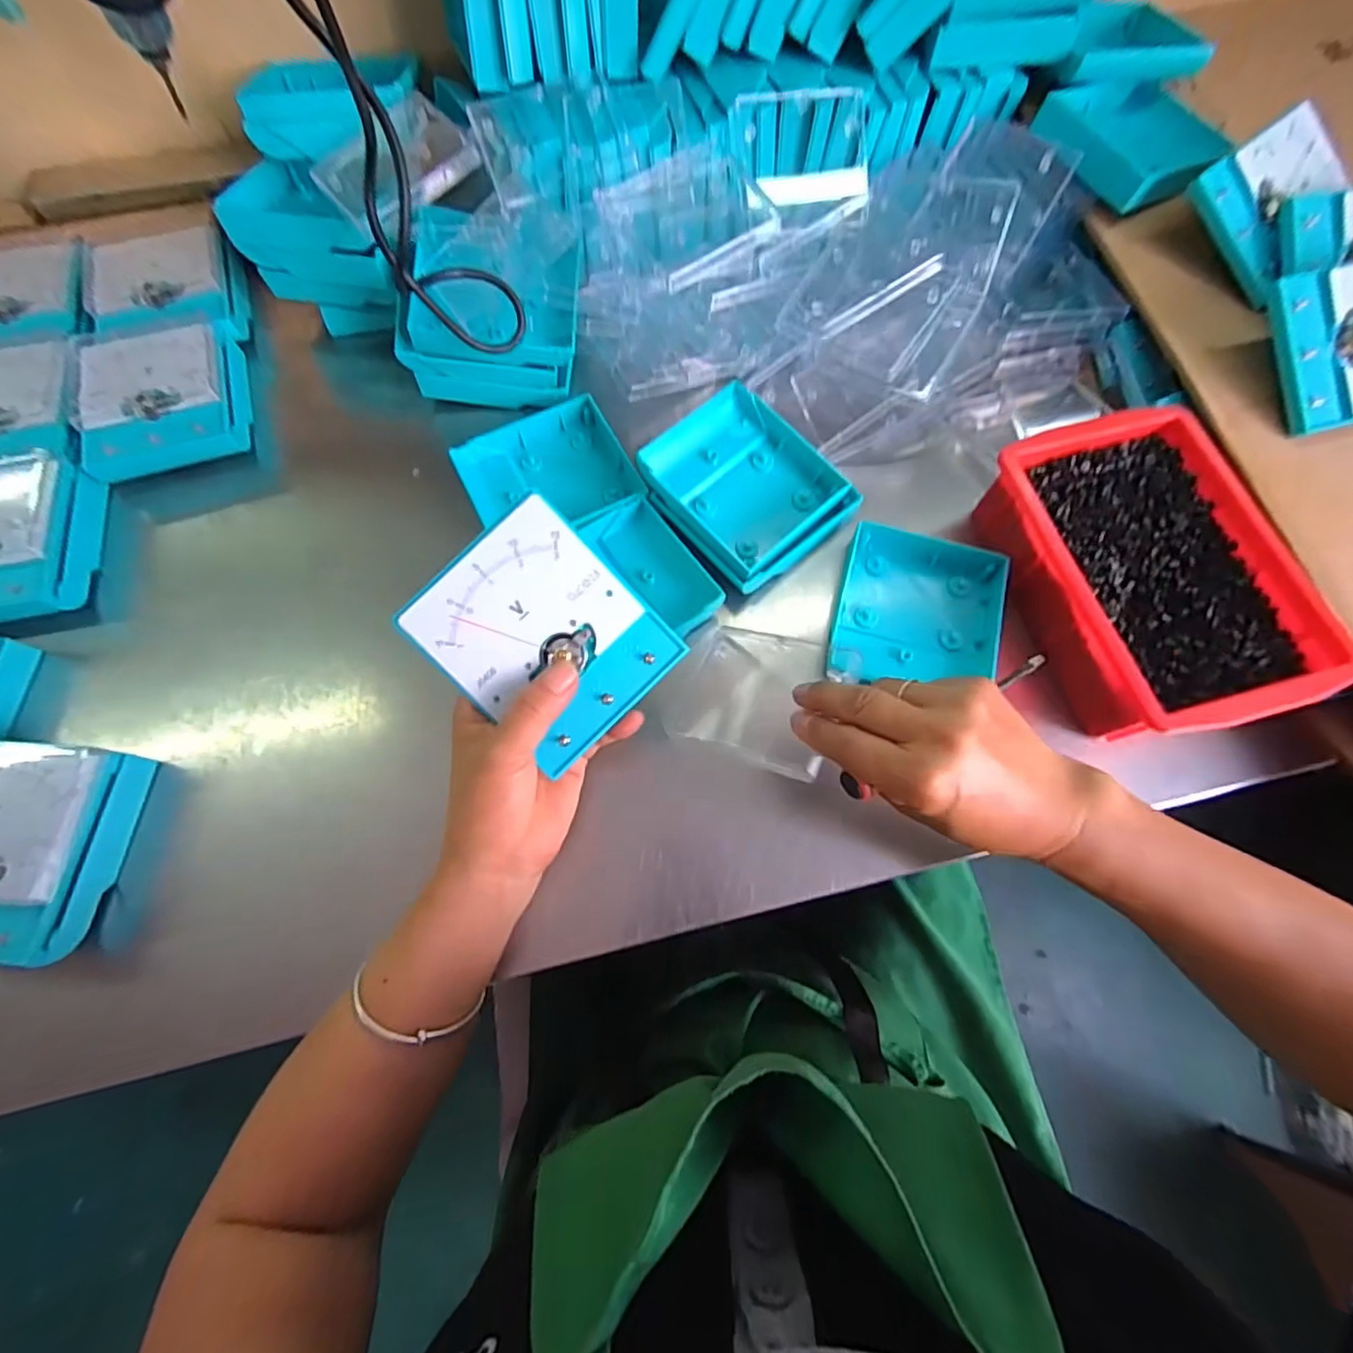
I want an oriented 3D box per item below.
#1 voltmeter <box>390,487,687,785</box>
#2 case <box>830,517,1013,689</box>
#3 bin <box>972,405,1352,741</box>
[{"bbox_3d":[-0.068,-0.021,0.306,0.094,0.037,0.111,-45,99,-2],"label":"voltmeter"},{"bbox_3d":[0.164,-0.044,0.390,0.107,0.024,0.114,14,70,5],"label":"case"},{"bbox_3d":[0.303,-0.067,0.376,0.141,0.065,0.202,-13,71,-5],"label":"bin"}]

